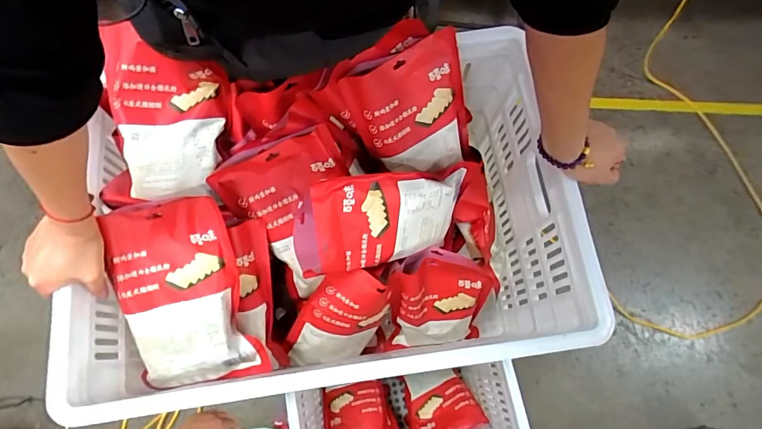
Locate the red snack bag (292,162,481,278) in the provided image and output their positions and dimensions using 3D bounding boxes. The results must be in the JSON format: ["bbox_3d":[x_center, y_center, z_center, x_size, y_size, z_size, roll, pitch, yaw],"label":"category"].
[{"bbox_3d":[0.007,0.002,0.644,0.265,0.077,0.138,-9,113,-27],"label":"red snack bag"}]

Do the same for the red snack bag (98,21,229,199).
[{"bbox_3d":[-0.295,-0.130,0.588,0.151,0.041,0.220,6,98,-15],"label":"red snack bag"}]

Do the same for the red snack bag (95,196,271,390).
[{"bbox_3d":[-0.269,0.116,0.596,0.163,0.042,0.266,-10,98,-13],"label":"red snack bag"}]

